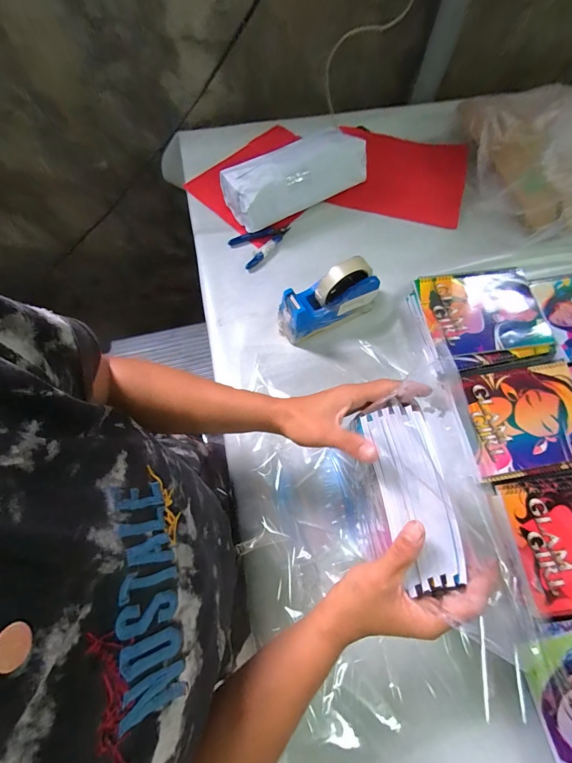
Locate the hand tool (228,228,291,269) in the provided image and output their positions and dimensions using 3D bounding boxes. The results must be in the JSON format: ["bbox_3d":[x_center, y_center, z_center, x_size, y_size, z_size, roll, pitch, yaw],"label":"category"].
[{"bbox_3d":[-0.042,-0.261,0.621,0.111,0.007,0.072,-32,74,-11],"label":"hand tool"}]

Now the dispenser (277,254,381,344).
[{"bbox_3d":[0.066,-0.134,0.523,0.159,0.112,0.052,-26,73,-9],"label":"dispenser"}]

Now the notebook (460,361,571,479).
[{"bbox_3d":[0.364,0.052,0.501,0.187,0.008,0.153,-7,71,-3],"label":"notebook"}]

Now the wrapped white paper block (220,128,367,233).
[{"bbox_3d":[0.018,-0.375,0.615,0.262,0.095,0.081,-26,73,-9],"label":"wrapped white paper block"}]

